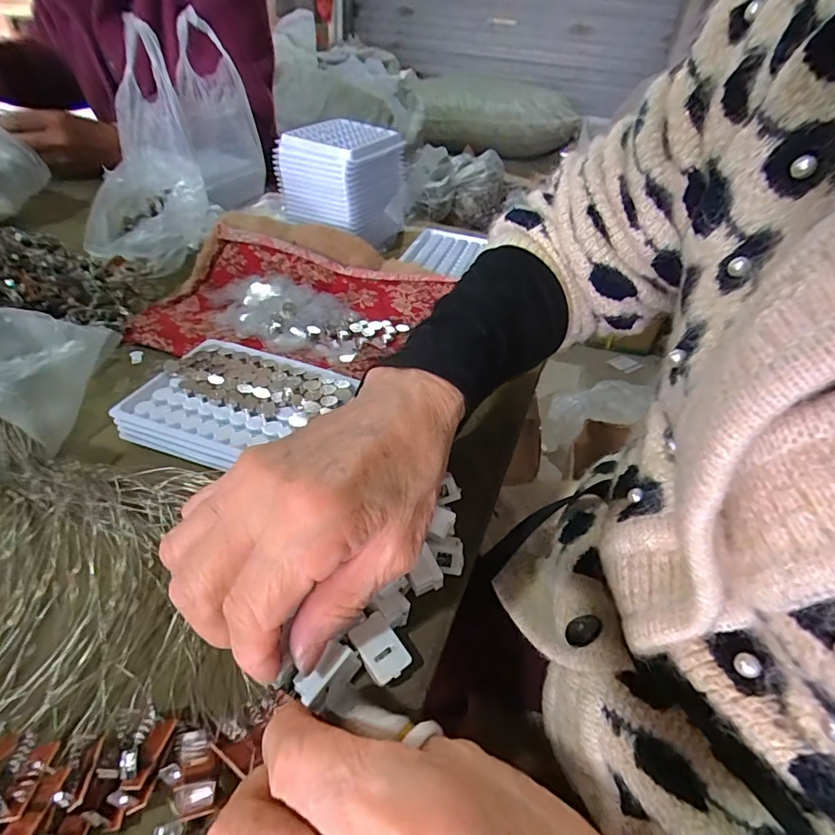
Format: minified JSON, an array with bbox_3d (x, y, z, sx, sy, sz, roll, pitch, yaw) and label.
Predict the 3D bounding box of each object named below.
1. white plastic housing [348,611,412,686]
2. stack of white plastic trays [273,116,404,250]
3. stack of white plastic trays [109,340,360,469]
[{"bbox_3d":[-0.016,0.099,0.208,0.018,0.004,0.026,-28,61,-26],"label":"white plastic housing"},{"bbox_3d":[-0.080,-0.273,0.554,0.097,0.100,0.129,23,42,18],"label":"stack of white plastic trays"},{"bbox_3d":[-0.116,-0.008,0.317,0.121,0.021,0.098,15,41,10],"label":"stack of white plastic trays"}]

